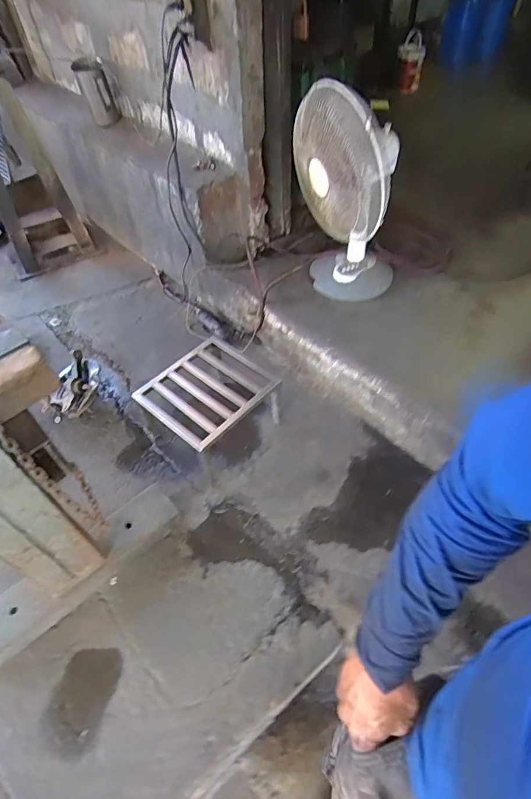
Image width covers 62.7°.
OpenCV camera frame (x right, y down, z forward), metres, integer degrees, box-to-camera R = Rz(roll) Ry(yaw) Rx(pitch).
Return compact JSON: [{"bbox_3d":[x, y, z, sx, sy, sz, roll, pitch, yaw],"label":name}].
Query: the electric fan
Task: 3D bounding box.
[{"bbox_3d":[0.256,-0.590,1.319,0.349,0.584,0.310,2,51,5],"label":"electric fan"}]

